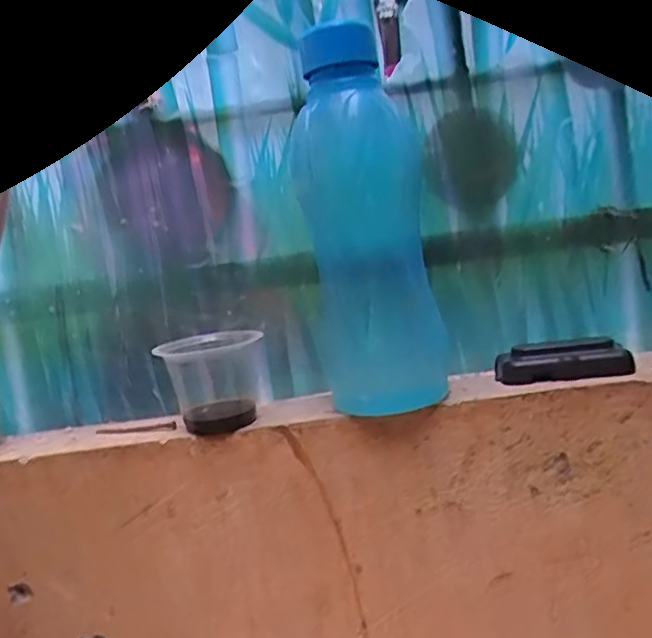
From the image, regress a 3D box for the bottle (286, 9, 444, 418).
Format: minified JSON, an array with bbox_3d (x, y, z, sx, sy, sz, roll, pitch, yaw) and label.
[{"bbox_3d":[0.032,-0.078,0.521,0.108,0.287,0.091,-8,9,-4],"label":"bottle"}]

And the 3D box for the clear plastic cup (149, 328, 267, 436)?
[{"bbox_3d":[-0.093,0.051,0.539,0.075,0.074,0.068,-7,9,1],"label":"clear plastic cup"}]

